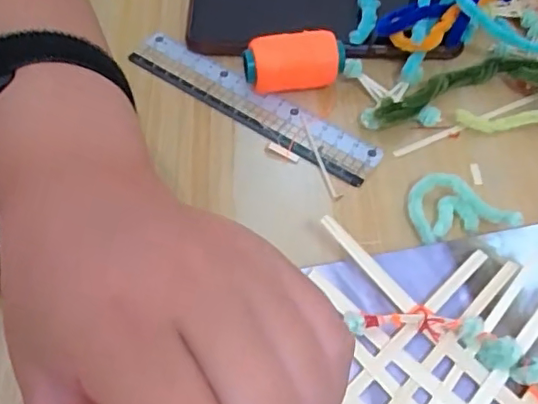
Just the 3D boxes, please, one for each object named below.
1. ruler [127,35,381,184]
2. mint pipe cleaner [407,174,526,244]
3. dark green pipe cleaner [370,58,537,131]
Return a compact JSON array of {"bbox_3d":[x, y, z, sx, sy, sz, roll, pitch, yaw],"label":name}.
[{"bbox_3d":[-0.010,-0.056,0.324,0.154,0.005,0.030,32,64,17],"label":"ruler"},{"bbox_3d":[0.092,0.001,0.282,0.045,0.011,0.036,-10,57,-7],"label":"mint pipe cleaner"},{"bbox_3d":[0.114,-0.066,0.318,0.118,0.025,0.035,-5,56,-3],"label":"dark green pipe cleaner"}]

